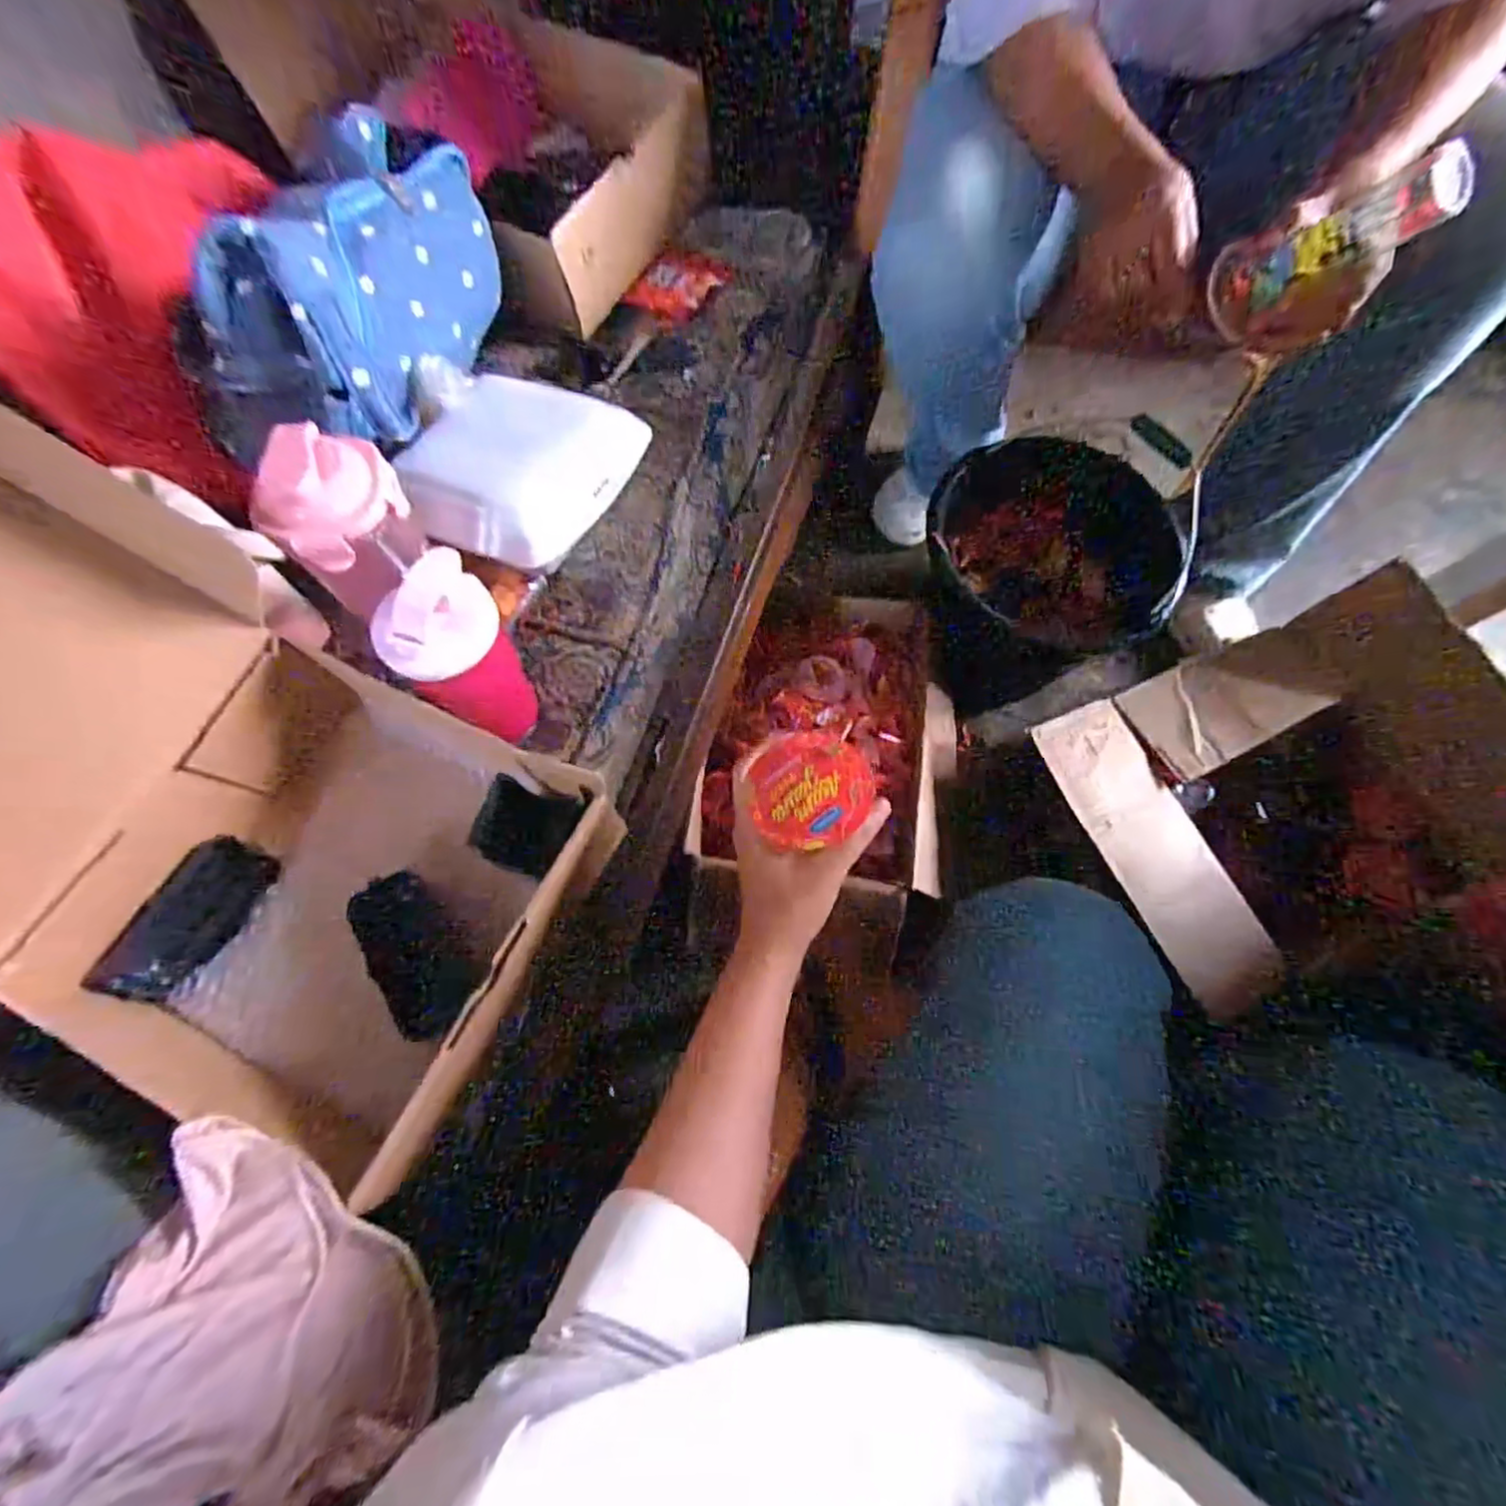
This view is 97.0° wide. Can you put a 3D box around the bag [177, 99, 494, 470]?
[{"bbox_3d":[-0.297,-0.376,0.535,0.112,0.149,0.273,12,57,6],"label":"bag"}]

